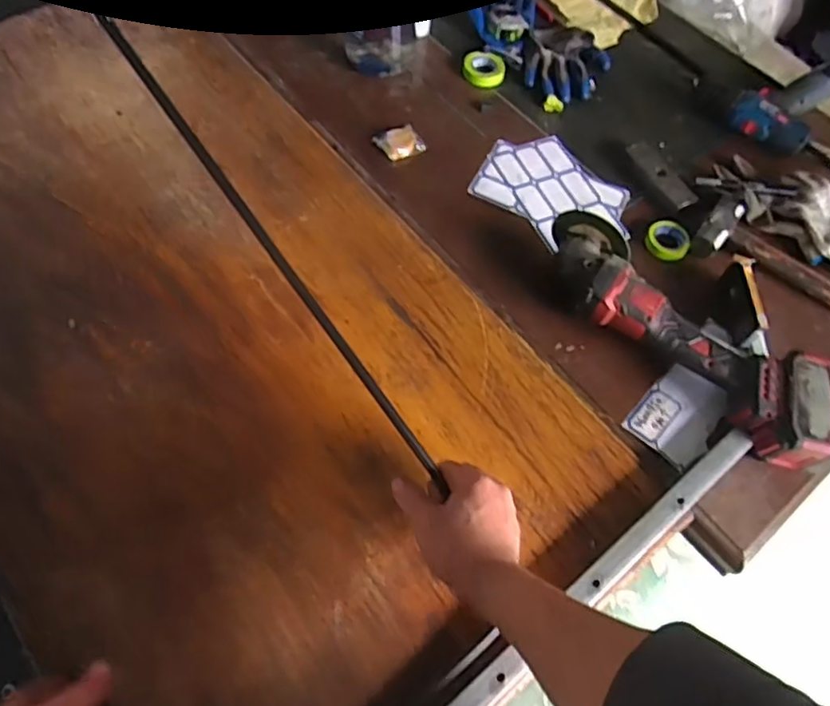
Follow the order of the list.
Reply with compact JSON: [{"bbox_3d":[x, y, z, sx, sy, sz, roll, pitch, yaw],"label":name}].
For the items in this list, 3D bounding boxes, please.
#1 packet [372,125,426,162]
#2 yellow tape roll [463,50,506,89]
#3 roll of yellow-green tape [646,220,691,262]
[{"bbox_3d":[-0.022,-0.310,0.891,0.064,0.015,0.062,-21,65,-14],"label":"packet"},{"bbox_3d":[0.113,-0.462,0.989,0.068,0.014,0.066,9,61,2],"label":"yellow tape roll"},{"bbox_3d":[0.346,-0.151,0.835,0.057,0.017,0.067,28,64,12],"label":"roll of yellow-green tape"}]

